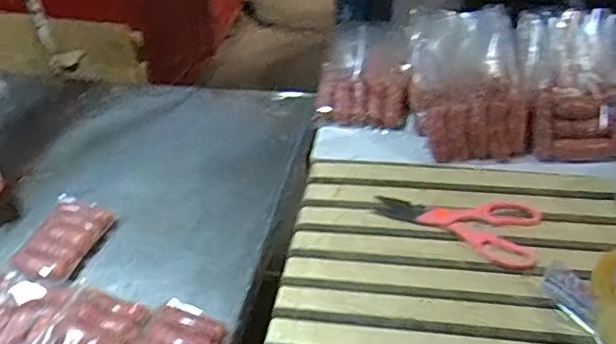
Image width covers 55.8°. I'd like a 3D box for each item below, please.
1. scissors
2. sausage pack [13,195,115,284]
[{"bbox_3d":[0.183,0.056,0.722,0.193,0.010,0.102,18,43,22],"label":"scissors"},{"bbox_3d":[-0.330,0.091,0.798,0.097,0.032,0.146,8,40,12],"label":"sausage pack"}]

